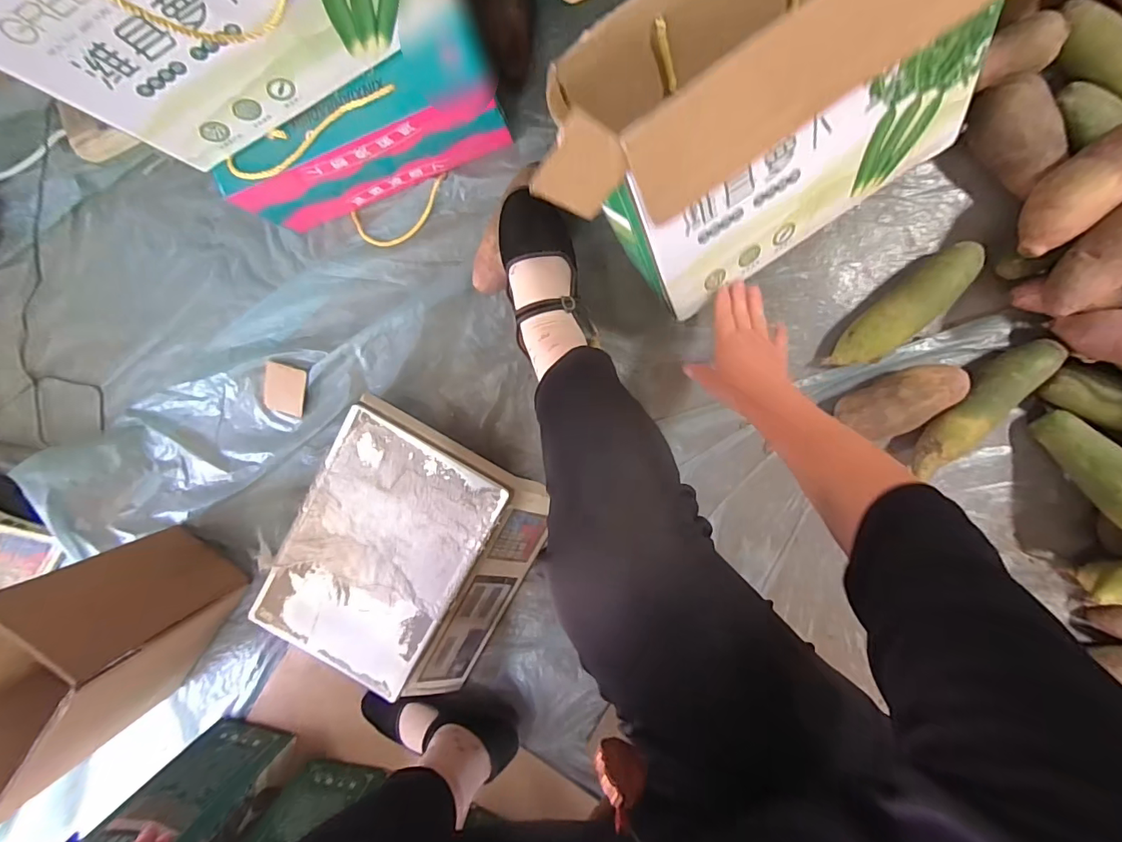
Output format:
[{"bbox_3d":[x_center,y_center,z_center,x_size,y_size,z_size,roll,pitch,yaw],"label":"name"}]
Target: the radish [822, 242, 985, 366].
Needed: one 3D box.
[{"bbox_3d":[0.424,-0.133,0.591,0.195,0.061,0.069,-42,91,9],"label":"radish"}]

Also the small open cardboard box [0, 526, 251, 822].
[{"bbox_3d":[-0.640,0.331,0.651,0.164,0.259,0.274,36,99,1],"label":"small open cardboard box"}]

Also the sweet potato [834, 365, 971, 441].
[{"bbox_3d":[0.415,-0.025,0.598,0.139,0.069,0.065,-30,93,9],"label":"sweet potato"}]

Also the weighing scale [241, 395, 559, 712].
[{"bbox_3d":[-0.202,0.182,0.665,0.291,0.108,0.343,27,99,2],"label":"weighing scale"}]

